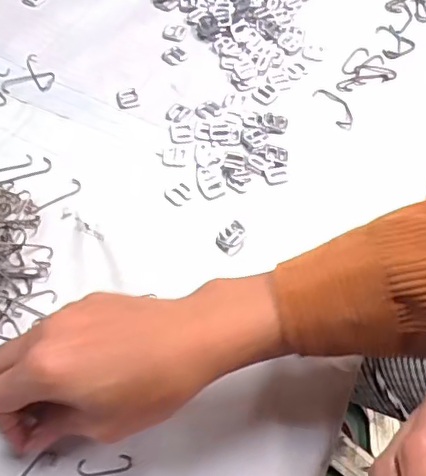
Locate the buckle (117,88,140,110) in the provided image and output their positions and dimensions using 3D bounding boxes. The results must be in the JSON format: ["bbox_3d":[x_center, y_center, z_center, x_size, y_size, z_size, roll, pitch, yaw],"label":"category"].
[{"bbox_3d":[-0.067,-0.109,0.447,0.016,0.004,0.021,-14,61,-8],"label":"buckle"}]

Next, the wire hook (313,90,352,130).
[{"bbox_3d":[0.095,-0.101,0.442,0.018,0.005,0.043,-23,62,-12],"label":"wire hook"}]

